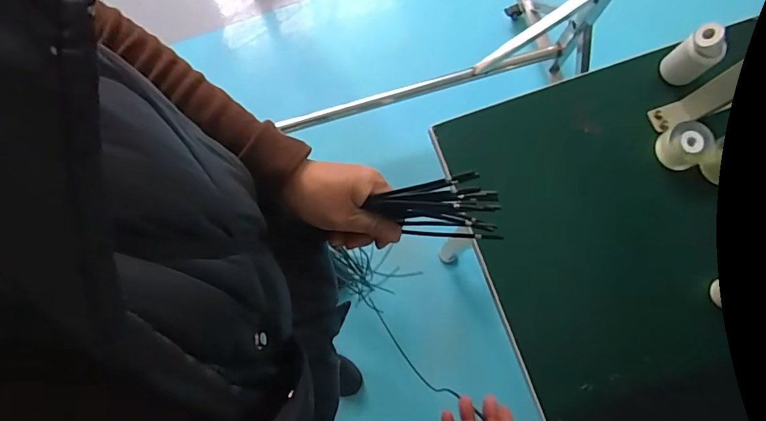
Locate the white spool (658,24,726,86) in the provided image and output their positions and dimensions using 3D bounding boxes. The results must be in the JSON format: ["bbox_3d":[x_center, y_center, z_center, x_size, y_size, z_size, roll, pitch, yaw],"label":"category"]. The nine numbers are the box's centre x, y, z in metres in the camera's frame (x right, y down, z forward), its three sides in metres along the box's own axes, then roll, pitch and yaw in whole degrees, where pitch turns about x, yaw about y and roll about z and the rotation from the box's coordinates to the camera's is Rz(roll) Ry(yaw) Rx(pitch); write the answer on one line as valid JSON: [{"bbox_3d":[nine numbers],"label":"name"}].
[{"bbox_3d":[0.368,-0.182,0.528,0.036,0.079,0.044,-43,81,-7],"label":"white spool"}]

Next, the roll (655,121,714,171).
[{"bbox_3d":[0.363,-0.079,0.536,0.054,0.038,0.050,0,79,1],"label":"roll"}]

